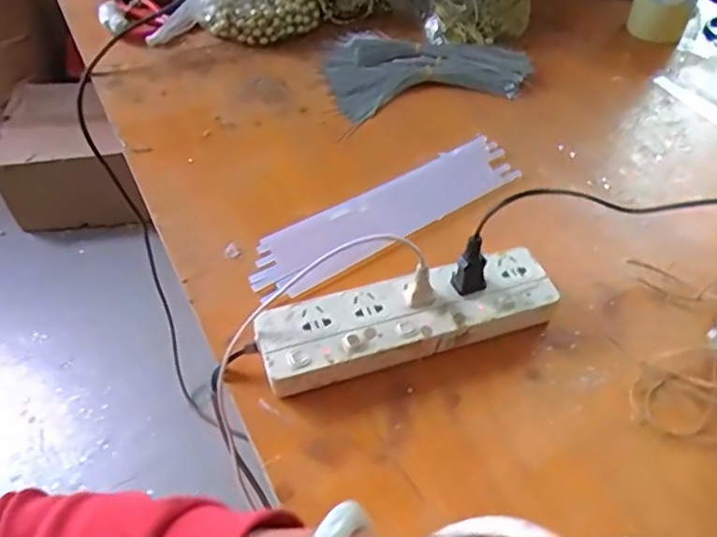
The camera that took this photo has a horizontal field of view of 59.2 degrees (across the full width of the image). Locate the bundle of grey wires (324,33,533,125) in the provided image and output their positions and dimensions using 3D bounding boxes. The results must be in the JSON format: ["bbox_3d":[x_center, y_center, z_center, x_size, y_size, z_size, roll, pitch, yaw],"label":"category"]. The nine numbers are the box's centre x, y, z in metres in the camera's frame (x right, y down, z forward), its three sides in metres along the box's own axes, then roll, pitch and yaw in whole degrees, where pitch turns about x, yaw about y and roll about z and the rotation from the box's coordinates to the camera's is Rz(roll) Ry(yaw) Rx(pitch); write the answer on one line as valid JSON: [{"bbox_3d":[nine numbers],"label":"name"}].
[{"bbox_3d":[0.089,-0.258,0.811,0.255,0.012,0.171,-6,46,-7],"label":"bundle of grey wires"}]

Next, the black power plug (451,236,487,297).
[{"bbox_3d":[0.093,-0.001,0.515,0.026,0.052,0.019,11,46,9],"label":"black power plug"}]

